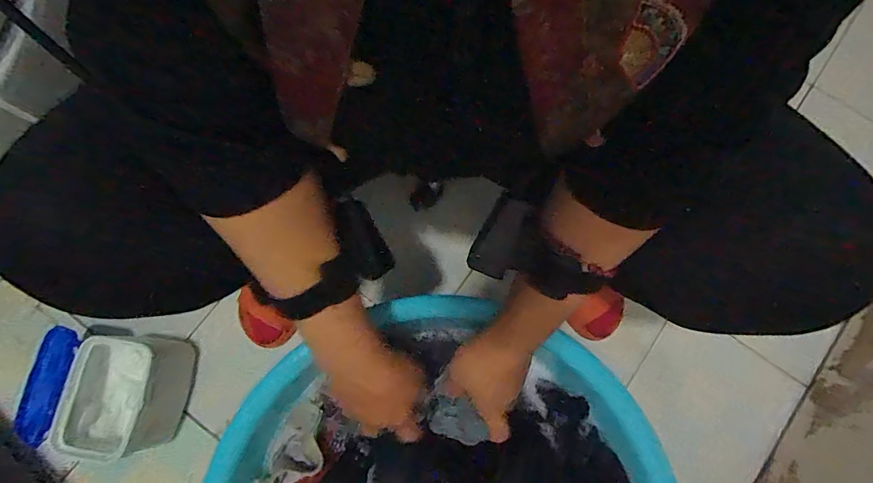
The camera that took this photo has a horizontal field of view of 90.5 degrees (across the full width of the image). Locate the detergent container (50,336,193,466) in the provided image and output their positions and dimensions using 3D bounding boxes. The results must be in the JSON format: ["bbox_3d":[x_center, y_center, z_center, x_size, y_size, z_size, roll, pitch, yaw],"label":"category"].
[{"bbox_3d":[-0.430,0.217,0.611,0.112,0.105,0.164,7,78,1],"label":"detergent container"}]

